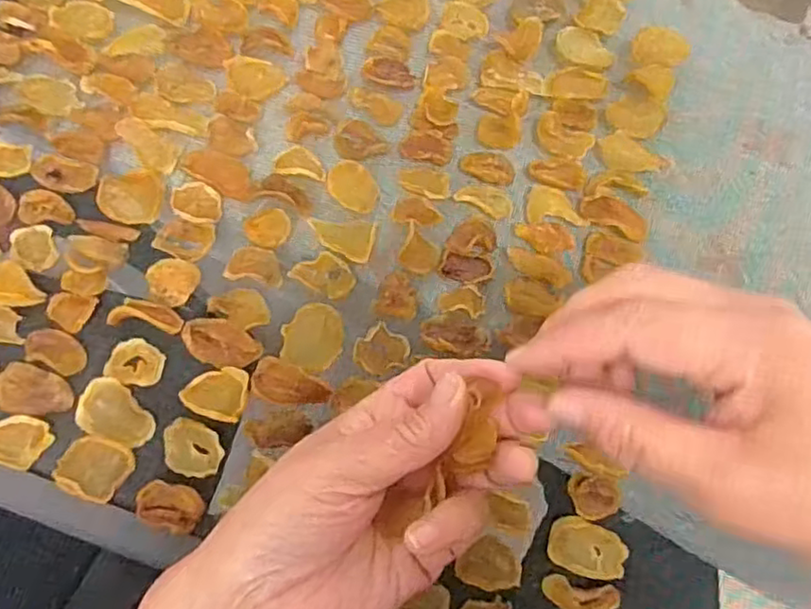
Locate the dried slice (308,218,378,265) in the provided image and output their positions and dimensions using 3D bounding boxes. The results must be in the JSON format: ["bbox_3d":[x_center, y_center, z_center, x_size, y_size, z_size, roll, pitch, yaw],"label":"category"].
[{"bbox_3d":[-0.033,-0.035,0.352,0.035,0.004,0.023,0,72,0],"label":"dried slice"}]

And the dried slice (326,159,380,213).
[{"bbox_3d":[-0.028,-0.066,0.363,0.024,0.004,0.032,-41,77,-12],"label":"dried slice"}]

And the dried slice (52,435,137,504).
[{"bbox_3d":[-0.146,0.076,0.307,0.030,0.005,0.028,25,74,7],"label":"dried slice"}]

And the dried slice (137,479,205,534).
[{"bbox_3d":[-0.109,0.093,0.301,0.030,0.007,0.020,15,73,4],"label":"dried slice"}]

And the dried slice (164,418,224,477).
[{"bbox_3d":[-0.102,0.069,0.313,0.030,0.004,0.024,20,73,6],"label":"dried slice"}]

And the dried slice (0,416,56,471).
[{"bbox_3d":[-0.189,0.065,0.314,0.037,0.006,0.024,17,73,5],"label":"dried slice"}]

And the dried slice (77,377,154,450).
[{"bbox_3d":[-0.142,0.054,0.316,0.025,0.004,0.040,-43,77,-13],"label":"dried slice"}]

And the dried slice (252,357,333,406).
[{"bbox_3d":[-0.057,0.040,0.324,0.040,0.005,0.021,20,73,6],"label":"dried slice"}]

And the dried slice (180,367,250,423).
[{"bbox_3d":[-0.093,0.043,0.321,0.029,0.005,0.026,10,72,3],"label":"dried slice"}]

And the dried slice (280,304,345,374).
[{"bbox_3d":[-0.047,0.017,0.333,0.030,0.004,0.035,37,75,11],"label":"dried slice"}]

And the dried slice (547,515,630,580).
[{"bbox_3d":[0.084,0.112,0.301,0.036,0.004,0.024,16,73,5],"label":"dried slice"}]

